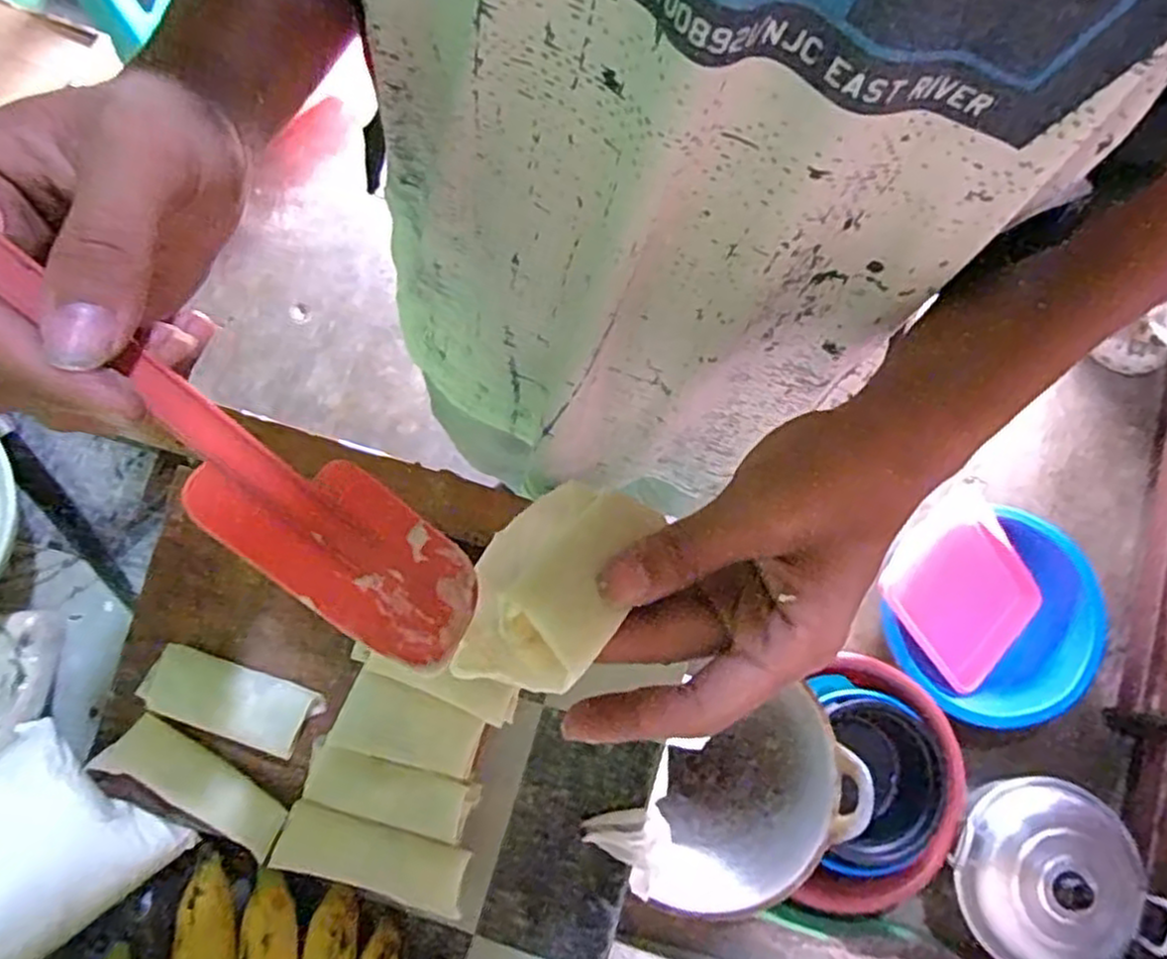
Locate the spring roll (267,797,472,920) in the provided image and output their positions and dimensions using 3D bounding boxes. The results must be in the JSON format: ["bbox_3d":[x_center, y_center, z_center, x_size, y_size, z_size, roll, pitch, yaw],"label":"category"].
[{"bbox_3d":[-0.115,0.206,0.411,0.100,0.025,0.037,17,79,2],"label":"spring roll"}]

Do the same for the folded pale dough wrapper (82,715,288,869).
[{"bbox_3d":[-0.213,0.168,0.412,0.103,0.013,0.033,30,80,5],"label":"folded pale dough wrapper"}]

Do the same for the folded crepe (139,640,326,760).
[{"bbox_3d":[-0.199,0.122,0.414,0.094,0.021,0.038,18,79,3],"label":"folded crepe"}]

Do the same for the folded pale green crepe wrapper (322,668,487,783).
[{"bbox_3d":[-0.096,0.138,0.412,0.076,0.014,0.040,23,79,3],"label":"folded pale green crepe wrapper"}]

